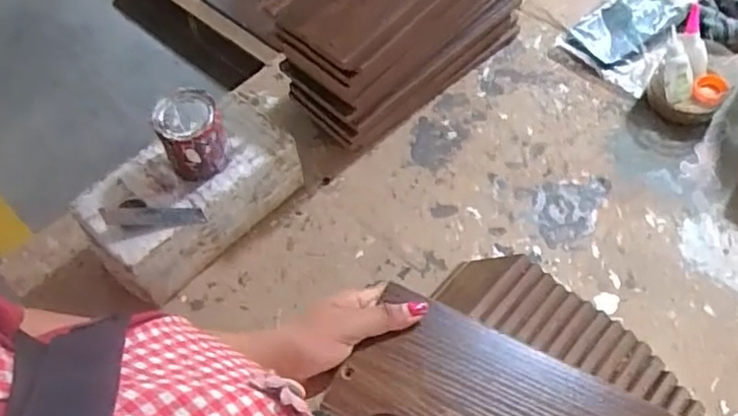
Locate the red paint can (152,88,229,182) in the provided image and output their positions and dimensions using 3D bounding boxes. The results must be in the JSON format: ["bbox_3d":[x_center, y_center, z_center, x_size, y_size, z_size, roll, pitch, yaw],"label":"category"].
[{"bbox_3d":[-0.176,-0.069,0.646,0.062,0.083,0.061,-1,60,2],"label":"red paint can"}]

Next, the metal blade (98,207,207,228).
[{"bbox_3d":[-0.215,0.010,0.637,0.096,0.007,0.021,-1,74,-18],"label":"metal blade"}]

